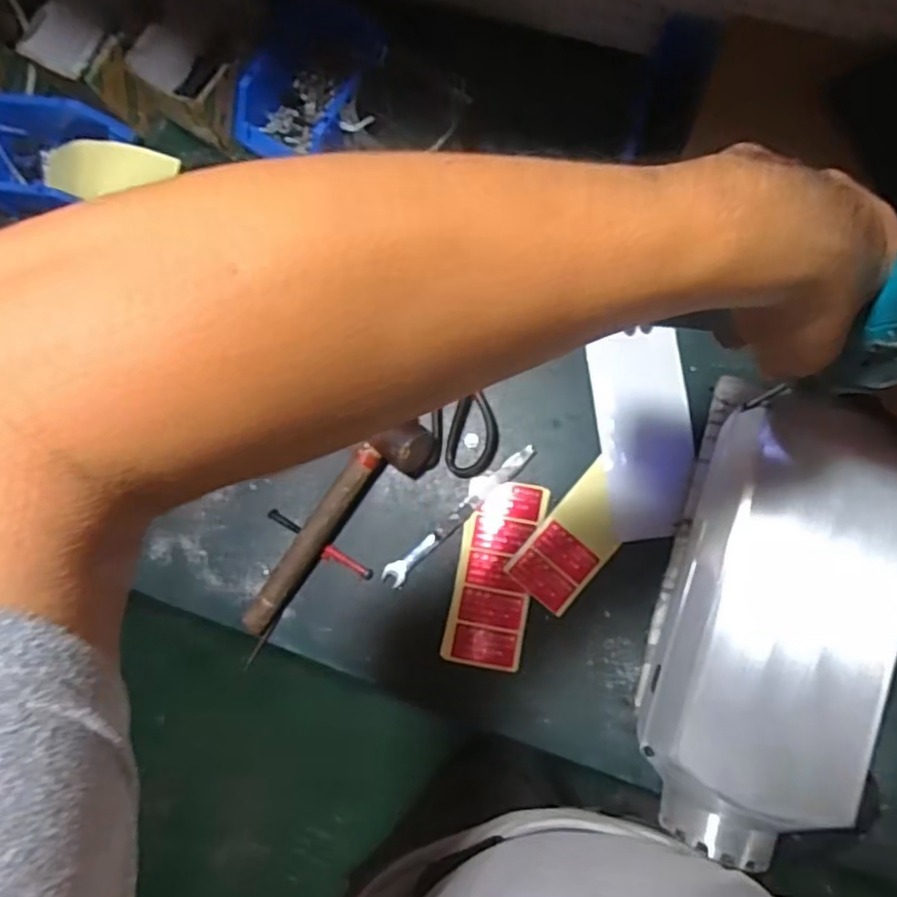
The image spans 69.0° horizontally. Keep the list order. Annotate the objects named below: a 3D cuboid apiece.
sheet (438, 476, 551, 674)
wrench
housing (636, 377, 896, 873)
[{"bbox_3d":[0.049,0.129,0.674,0.080,0.009,0.187,9,83,7],"label":"sheet"},{"bbox_3d":[0.010,0.069,0.689,0.204,0.011,0.024,-45,81,-1],"label":"wrench"},{"bbox_3d":[0.262,0.137,0.531,0.155,0.143,0.350,20,85,8],"label":"housing"}]

